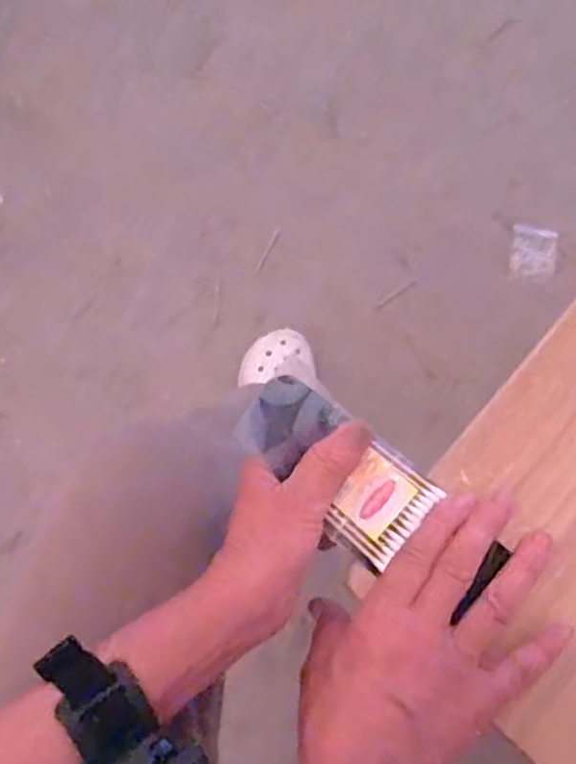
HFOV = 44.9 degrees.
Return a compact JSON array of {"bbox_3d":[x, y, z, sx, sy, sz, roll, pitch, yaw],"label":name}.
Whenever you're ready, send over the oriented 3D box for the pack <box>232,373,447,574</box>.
[{"bbox_3d":[0.025,0.048,0.403,0.113,0.025,0.062,40,76,1],"label":"pack"}]

